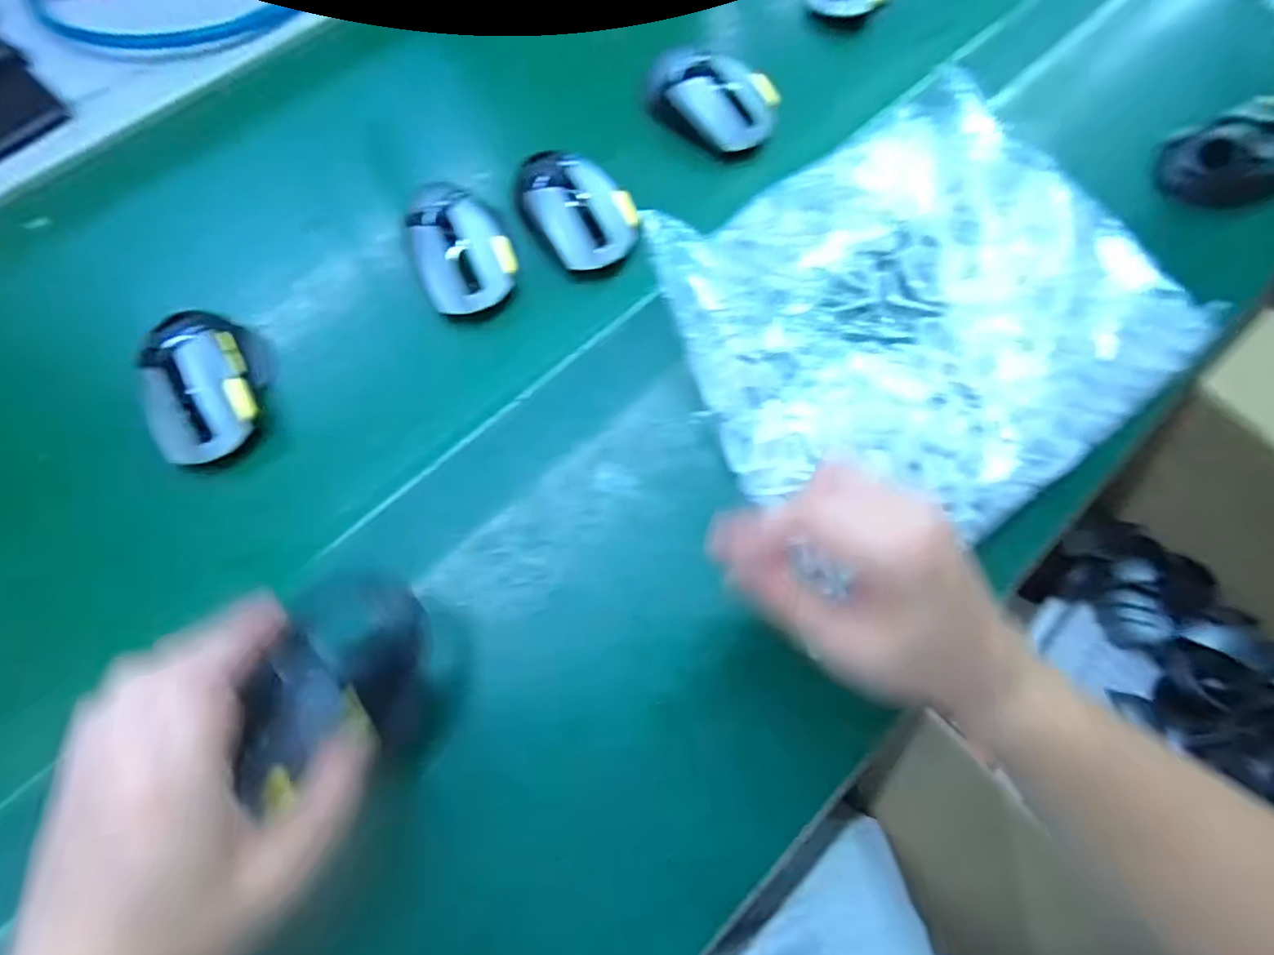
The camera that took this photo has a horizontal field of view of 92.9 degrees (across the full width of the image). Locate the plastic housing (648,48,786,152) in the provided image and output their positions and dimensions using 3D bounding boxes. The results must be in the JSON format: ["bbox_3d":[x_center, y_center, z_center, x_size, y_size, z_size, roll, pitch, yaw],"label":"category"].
[{"bbox_3d":[0.062,-0.310,0.500,0.111,0.038,0.066,40,75,13],"label":"plastic housing"}]

